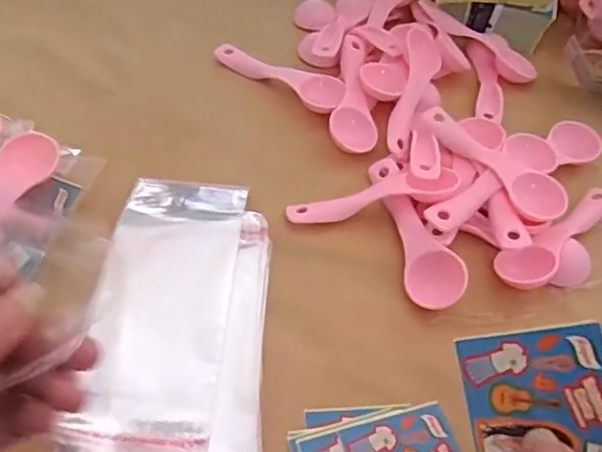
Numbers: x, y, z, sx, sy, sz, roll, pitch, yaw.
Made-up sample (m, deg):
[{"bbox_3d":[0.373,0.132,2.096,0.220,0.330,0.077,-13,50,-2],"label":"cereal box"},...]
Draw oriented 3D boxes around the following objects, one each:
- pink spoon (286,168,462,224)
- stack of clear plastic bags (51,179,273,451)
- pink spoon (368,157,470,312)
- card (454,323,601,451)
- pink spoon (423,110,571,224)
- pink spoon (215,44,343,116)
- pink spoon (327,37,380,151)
[{"bbox_3d":[0.046,-0.021,0.395,0.110,0.018,0.032,-4,55,-8],"label":"pink spoon"},{"bbox_3d":[-0.065,0.065,0.331,0.091,0.022,0.204,2,54,-4],"label":"stack of clear plastic bags"},{"bbox_3d":[0.072,0.000,0.389,0.032,0.017,0.114,-6,55,-9],"label":"pink spoon"},{"bbox_3d":[0.102,0.087,0.255,0.059,0.004,0.087,-13,80,23],"label":"card"},{"bbox_3d":[0.126,-0.044,0.405,0.033,0.011,0.112,-29,62,-23],"label":"pink spoon"},{"bbox_3d":[-0.018,-0.112,0.459,0.107,0.015,0.030,28,57,14],"label":"pink spoon"},{"bbox_3d":[0.039,-0.099,0.452,0.033,0.018,0.110,6,54,-1],"label":"pink spoon"}]

